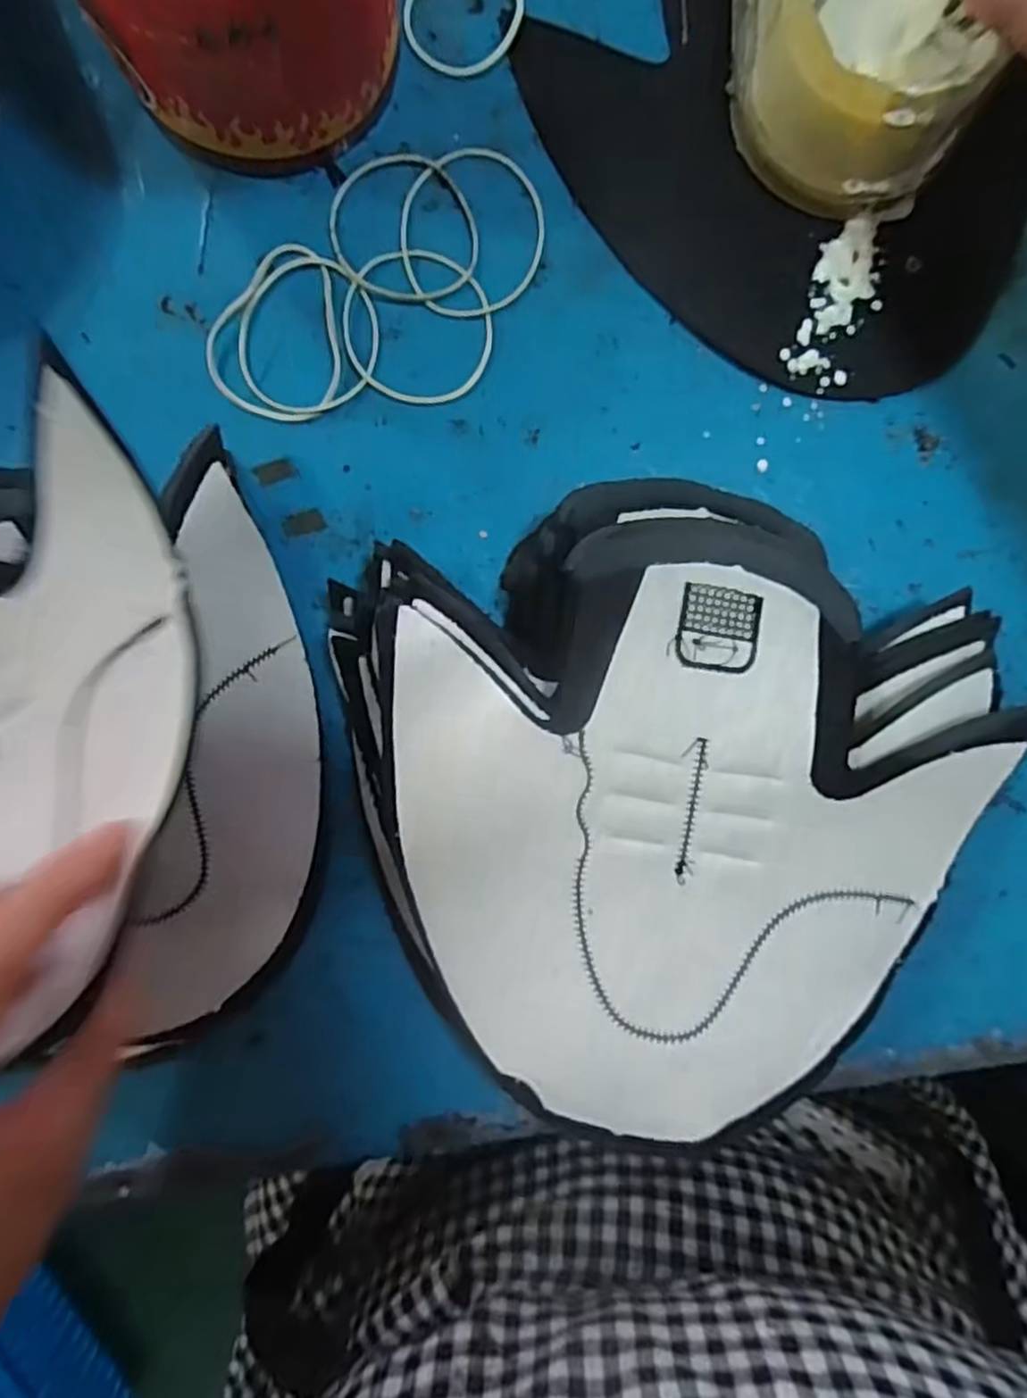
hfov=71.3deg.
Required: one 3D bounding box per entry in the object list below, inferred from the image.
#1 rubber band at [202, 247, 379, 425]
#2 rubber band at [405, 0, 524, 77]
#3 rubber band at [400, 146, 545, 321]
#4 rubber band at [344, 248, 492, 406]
[{"bbox_3d":[-0.076,-0.126,0.252,0.054,0.004,0.061,34,88,-2],"label":"rubber band"},{"bbox_3d":[-0.019,-0.248,0.258,0.041,0.004,0.042,0,89,-3],"label":"rubber band"},{"bbox_3d":[-0.015,-0.169,0.256,0.051,0.004,0.062,0,89,-3],"label":"rubber band"},{"bbox_3d":[-0.034,-0.133,0.255,0.052,0.004,0.055,0,89,-3],"label":"rubber band"}]

